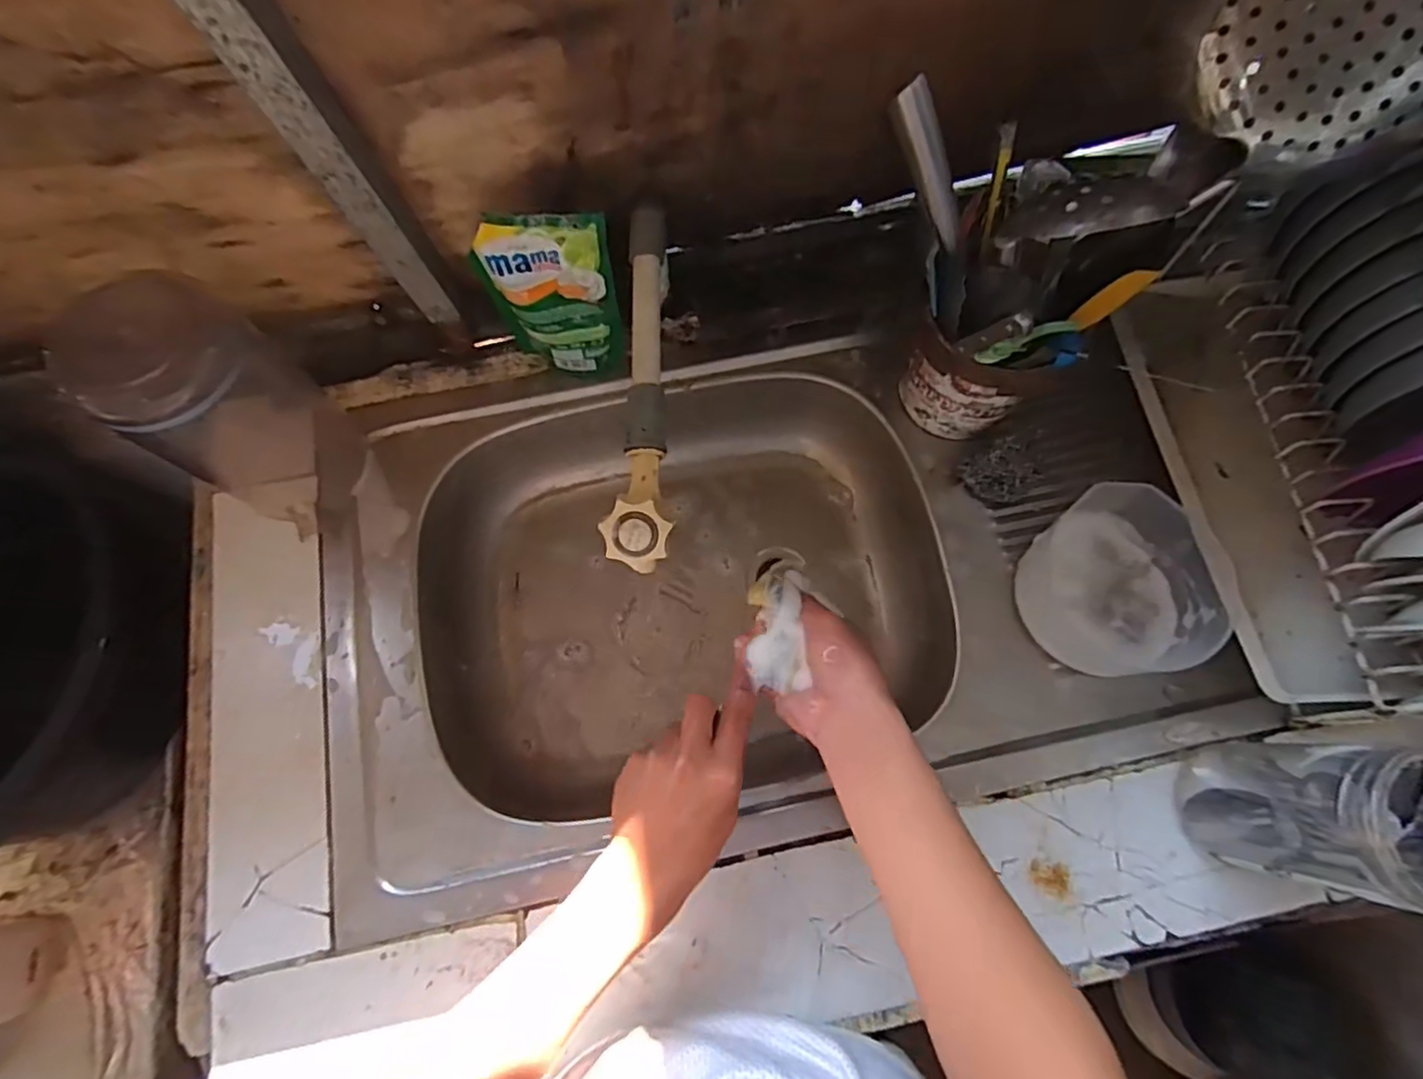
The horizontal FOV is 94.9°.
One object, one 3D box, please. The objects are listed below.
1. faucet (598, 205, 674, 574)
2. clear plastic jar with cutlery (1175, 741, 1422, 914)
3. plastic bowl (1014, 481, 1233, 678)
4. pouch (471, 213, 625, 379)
[{"bbox_3d":[-0.046,-0.121,0.486,0.045,0.073,0.302,2,73,0],"label":"faucet"},{"bbox_3d":[0.401,0.180,0.426,0.086,0.173,0.086,0,73,0],"label":"clear plastic jar with cutlery"},{"bbox_3d":[0.330,0.036,0.535,0.138,0.063,0.143,0,73,0],"label":"plastic bowl"},{"bbox_3d":[-0.138,-0.207,0.570,0.111,0.157,0.052,3,73,0],"label":"pouch"}]

